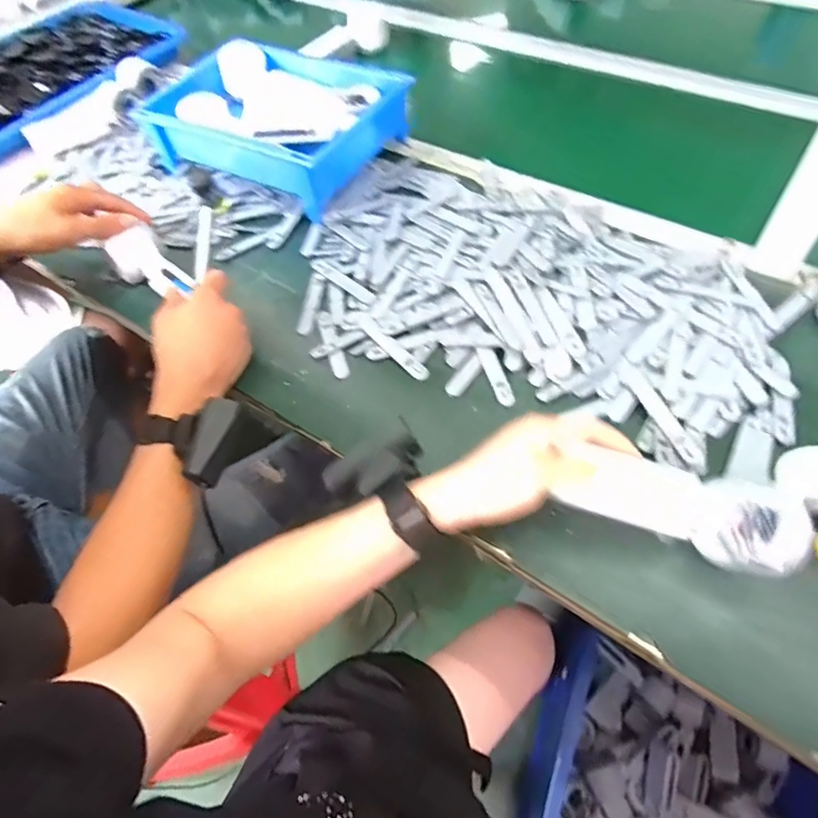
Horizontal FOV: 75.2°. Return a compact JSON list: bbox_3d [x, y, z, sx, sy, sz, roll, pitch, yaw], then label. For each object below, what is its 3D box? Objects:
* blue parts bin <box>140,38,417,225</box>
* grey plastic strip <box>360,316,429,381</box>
[{"bbox_3d":[-0.167,-0.389,0.704,0.297,0.081,0.224,29,63,22],"label":"blue parts bin"},{"bbox_3d":[-0.018,-0.062,0.531,0.016,0.006,0.105,-36,60,-18],"label":"grey plastic strip"}]

